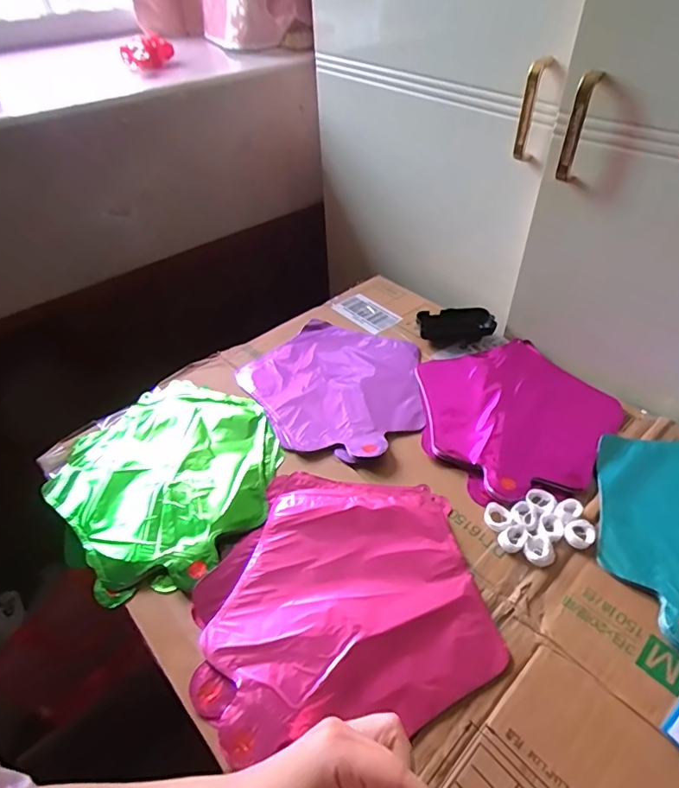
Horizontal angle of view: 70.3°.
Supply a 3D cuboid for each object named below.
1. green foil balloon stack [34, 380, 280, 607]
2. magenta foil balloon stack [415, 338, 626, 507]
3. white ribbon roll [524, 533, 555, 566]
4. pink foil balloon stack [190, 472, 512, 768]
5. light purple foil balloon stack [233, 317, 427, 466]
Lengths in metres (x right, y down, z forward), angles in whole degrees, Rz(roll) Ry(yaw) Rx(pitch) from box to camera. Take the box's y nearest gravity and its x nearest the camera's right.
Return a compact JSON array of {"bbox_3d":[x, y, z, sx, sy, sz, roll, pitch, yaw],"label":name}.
[{"bbox_3d":[-0.187,0.086,0.530,0.249,0.026,0.233,29,53,29],"label":"green foil balloon stack"},{"bbox_3d":[0.207,0.021,0.579,0.231,0.011,0.229,-16,46,-17],"label":"magenta foil balloon stack"},{"bbox_3d":[0.186,0.145,0.447,0.027,0.007,0.029,31,54,30],"label":"white ribbon roll"},{"bbox_3d":[-0.003,0.168,0.434,0.239,0.017,0.226,-10,45,-7],"label":"pink foil balloon stack"},{"bbox_3d":[0.004,-0.018,0.620,0.225,0.014,0.235,-32,51,-26],"label":"light purple foil balloon stack"}]

